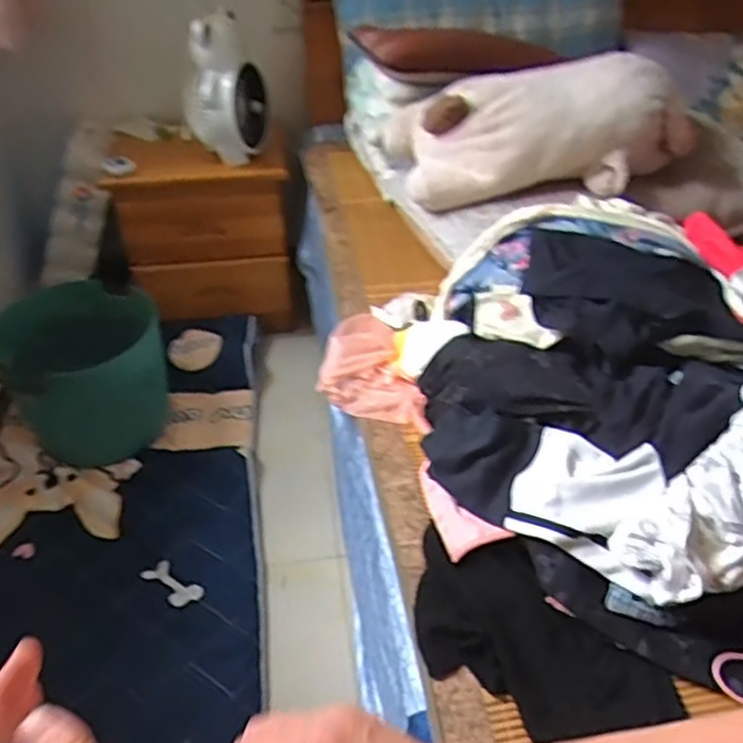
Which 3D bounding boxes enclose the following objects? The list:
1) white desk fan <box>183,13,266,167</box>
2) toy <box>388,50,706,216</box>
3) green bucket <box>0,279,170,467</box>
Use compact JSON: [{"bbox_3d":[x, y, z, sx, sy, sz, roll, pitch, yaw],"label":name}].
[{"bbox_3d":[-0.324,-0.623,1.551,0.182,0.278,0.171,-7,39,-9],"label":"white desk fan"},{"bbox_3d":[0.291,-0.422,1.194,0.484,0.178,0.226,-7,39,-9],"label":"toy"},{"bbox_3d":[-0.610,0.004,1.528,0.323,0.313,0.279,-17,41,-21],"label":"green bucket"}]

